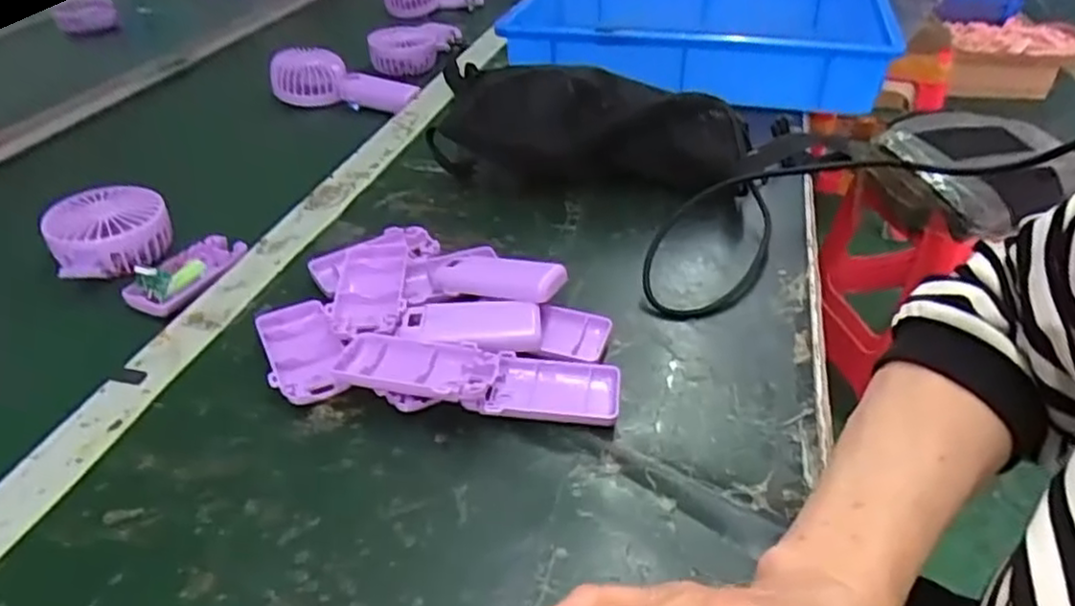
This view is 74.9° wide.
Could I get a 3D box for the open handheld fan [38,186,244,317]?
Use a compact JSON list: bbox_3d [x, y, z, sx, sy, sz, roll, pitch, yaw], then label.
[{"bbox_3d":[-0.325,-0.045,0.568,0.140,0.049,0.091,14,40,17],"label":"open handheld fan"}]

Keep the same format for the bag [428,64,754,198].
[{"bbox_3d":[0.050,-0.162,0.642,0.273,0.097,0.118,8,39,11],"label":"bag"}]

